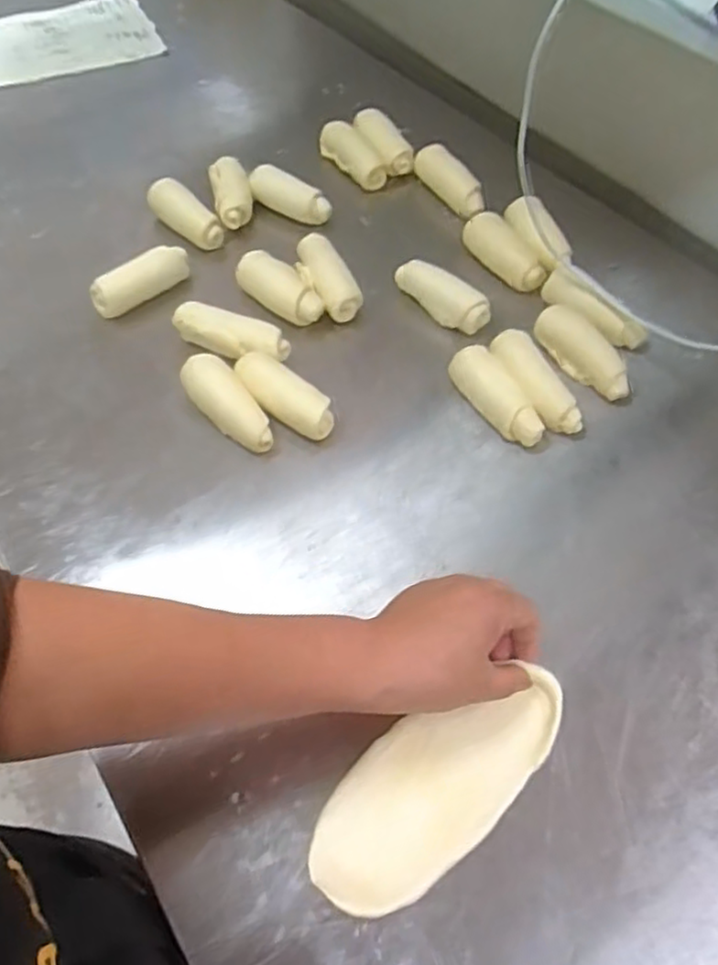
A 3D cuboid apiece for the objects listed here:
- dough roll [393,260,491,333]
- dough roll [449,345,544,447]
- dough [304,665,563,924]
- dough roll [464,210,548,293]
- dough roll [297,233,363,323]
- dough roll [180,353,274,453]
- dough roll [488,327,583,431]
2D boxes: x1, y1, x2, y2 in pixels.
[{"bbox_3d":[0.073,-0.166,0.618,0.095,0.037,0.028,34,61,20],"label":"dough roll"},{"bbox_3d":[0.109,-0.067,0.547,0.032,0.042,0.092,-24,59,-17],"label":"dough roll"},{"bbox_3d":[0.048,0.166,0.386,0.168,0.015,0.071,-28,60,-22],"label":"dough"},{"bbox_3d":[0.135,-0.216,0.647,0.030,0.043,0.096,-23,59,-17],"label":"dough roll"},{"bbox_3d":[-0.030,-0.187,0.631,0.032,0.033,0.097,-19,58,-14],"label":"dough roll"},{"bbox_3d":[-0.101,-0.059,0.537,0.038,0.035,0.094,-34,62,-23],"label":"dough roll"},{"bbox_3d":[0.141,-0.078,0.560,0.039,0.034,0.102,-21,58,-16],"label":"dough roll"}]

